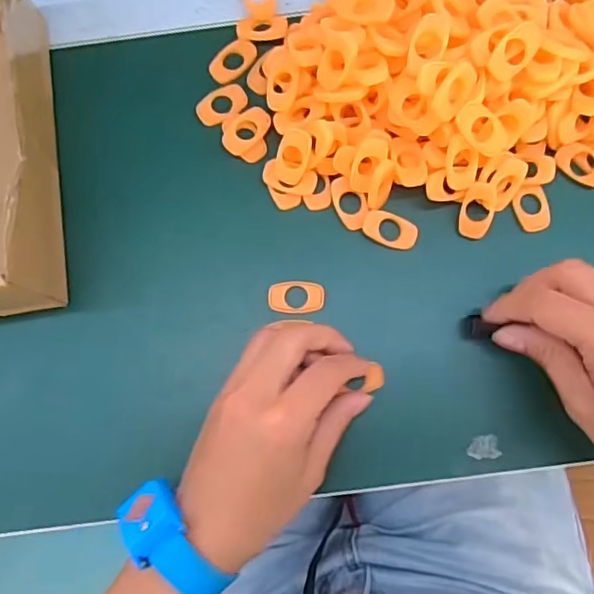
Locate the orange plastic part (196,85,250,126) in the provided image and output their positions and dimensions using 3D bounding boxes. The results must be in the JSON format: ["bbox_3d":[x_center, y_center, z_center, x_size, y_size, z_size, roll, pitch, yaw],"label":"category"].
[{"bbox_3d":[-0.048,-0.122,0.360,0.033,0.004,0.023,-30,81,-3],"label":"orange plastic part"}]

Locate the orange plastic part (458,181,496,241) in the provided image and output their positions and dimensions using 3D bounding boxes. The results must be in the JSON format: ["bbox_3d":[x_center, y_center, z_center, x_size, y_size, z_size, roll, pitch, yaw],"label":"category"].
[{"bbox_3d":[0.107,-0.051,0.337,0.018,0.004,0.033,11,110,12],"label":"orange plastic part"}]

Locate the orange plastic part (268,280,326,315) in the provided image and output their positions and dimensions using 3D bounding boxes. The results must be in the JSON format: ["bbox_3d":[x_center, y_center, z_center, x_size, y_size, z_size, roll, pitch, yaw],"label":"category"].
[{"bbox_3d":[0.000,0.000,0.340,0.033,0.004,0.019,4,81,2],"label":"orange plastic part"}]

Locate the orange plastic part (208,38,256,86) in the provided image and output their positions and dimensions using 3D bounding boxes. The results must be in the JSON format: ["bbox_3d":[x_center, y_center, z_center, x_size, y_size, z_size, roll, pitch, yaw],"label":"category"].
[{"bbox_3d":[-0.041,-0.150,0.365,0.033,0.004,0.022,-40,82,-5],"label":"orange plastic part"}]

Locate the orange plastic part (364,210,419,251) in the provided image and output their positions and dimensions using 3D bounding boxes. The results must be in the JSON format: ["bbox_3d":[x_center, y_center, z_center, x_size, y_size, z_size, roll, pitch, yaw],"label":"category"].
[{"bbox_3d":[0.056,-0.040,0.343,0.033,0.007,0.019,15,81,4],"label":"orange plastic part"}]

